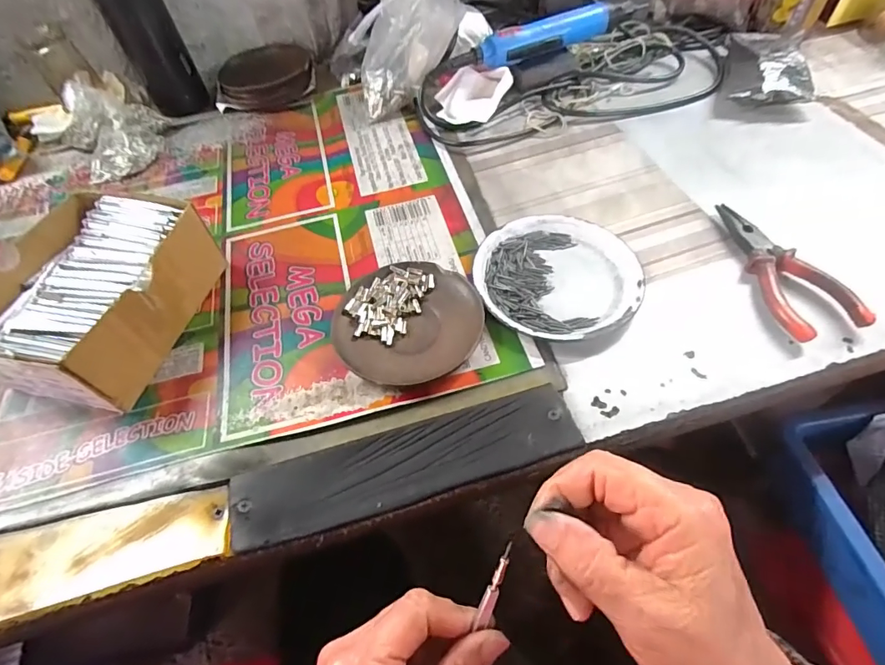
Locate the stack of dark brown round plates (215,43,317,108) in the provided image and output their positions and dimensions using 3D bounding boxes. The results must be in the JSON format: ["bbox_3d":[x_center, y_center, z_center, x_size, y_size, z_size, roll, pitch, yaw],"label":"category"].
[{"bbox_3d":[-0.225,-0.330,0.596,0.117,0.034,0.105,-9,55,-1],"label":"stack of dark brown round plates"}]

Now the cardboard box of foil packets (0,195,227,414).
[{"bbox_3d":[-0.271,-0.028,0.366,0.120,0.071,0.152,8,56,10],"label":"cardboard box of foil packets"}]

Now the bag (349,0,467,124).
[{"bbox_3d":[-0.038,-0.328,0.522,0.119,0.132,0.094,-4,55,2],"label":"bag"}]

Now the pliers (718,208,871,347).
[{"bbox_3d":[0.266,-0.054,0.379,0.054,0.022,0.142,-15,55,-6],"label":"pliers"}]

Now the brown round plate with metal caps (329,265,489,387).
[{"bbox_3d":[-0.027,-0.009,0.367,0.111,0.015,0.106,-2,55,3],"label":"brown round plate with metal caps"}]

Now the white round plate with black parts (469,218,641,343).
[{"bbox_3d":[0.094,-0.046,0.386,0.130,0.016,0.129,-2,55,3],"label":"white round plate with black parts"}]

